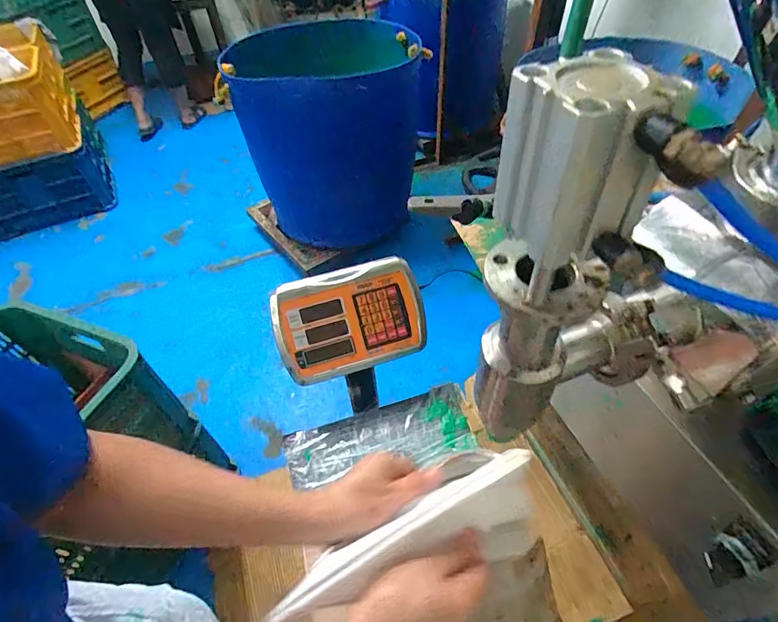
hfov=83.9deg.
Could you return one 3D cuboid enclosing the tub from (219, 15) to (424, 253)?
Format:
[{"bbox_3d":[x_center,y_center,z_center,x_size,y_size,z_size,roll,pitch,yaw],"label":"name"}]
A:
[{"bbox_3d":[-0.216,-0.642,1.593,0.584,0.645,0.510,-14,52,-7],"label":"tub"}]

